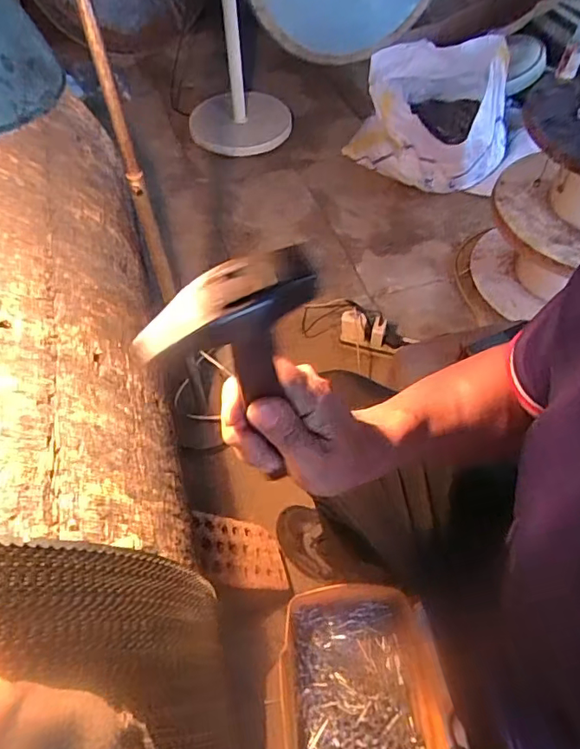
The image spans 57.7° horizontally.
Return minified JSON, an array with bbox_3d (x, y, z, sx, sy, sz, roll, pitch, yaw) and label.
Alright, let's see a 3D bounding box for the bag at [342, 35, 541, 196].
[{"bbox_3d":[0.463,-0.746,1.478,0.453,0.350,0.366,-25,57,-16],"label":"bag"}]

